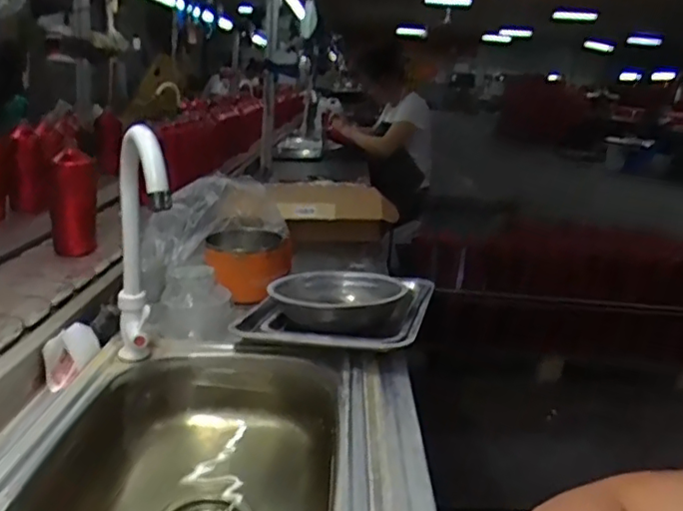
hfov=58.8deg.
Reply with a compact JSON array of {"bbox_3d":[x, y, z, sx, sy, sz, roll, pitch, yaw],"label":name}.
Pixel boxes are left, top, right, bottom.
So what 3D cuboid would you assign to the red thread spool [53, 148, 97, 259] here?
[{"bbox_3d":[-0.485,-0.097,1.099,0.070,0.181,0.068,2,17,-28],"label":"red thread spool"}]

